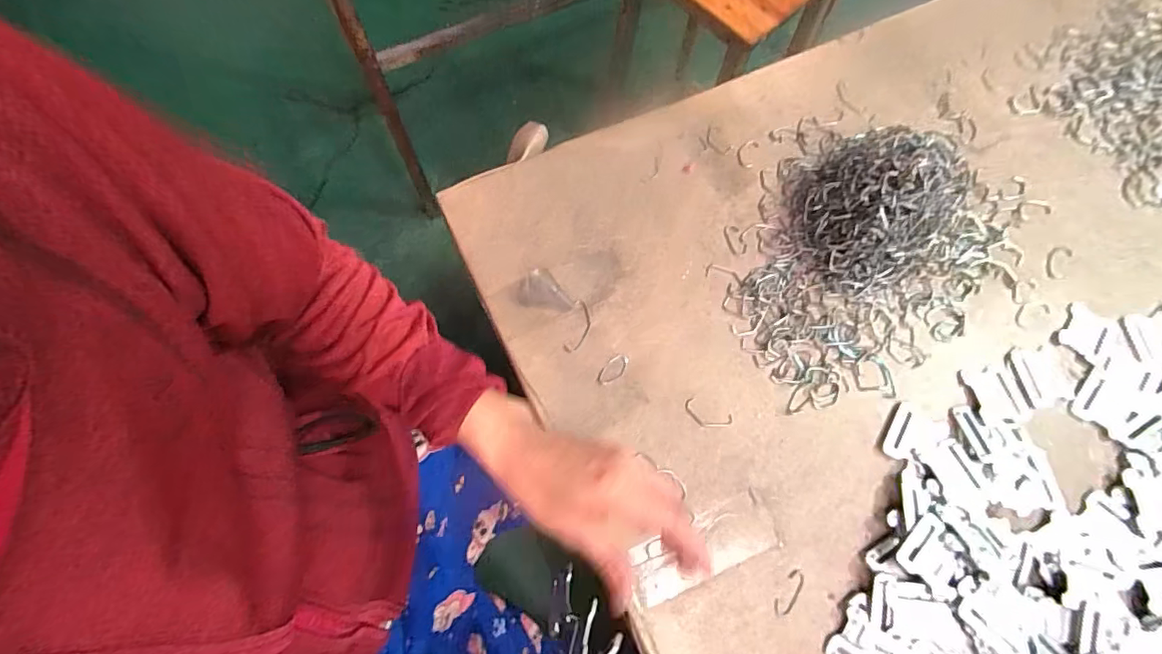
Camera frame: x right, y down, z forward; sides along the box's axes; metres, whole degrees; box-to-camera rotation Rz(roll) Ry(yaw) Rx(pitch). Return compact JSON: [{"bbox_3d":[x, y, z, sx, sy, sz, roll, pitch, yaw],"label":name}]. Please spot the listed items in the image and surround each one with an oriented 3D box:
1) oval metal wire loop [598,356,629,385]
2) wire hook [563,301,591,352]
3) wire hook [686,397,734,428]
[{"bbox_3d":[0.028,0.038,0.465,0.034,0.004,0.016,-41,77,-14],"label":"oval metal wire loop"},{"bbox_3d":[-0.001,0.000,0.477,0.018,0.004,0.050,14,72,3],"label":"wire hook"},{"bbox_3d":[0.109,0.077,0.456,0.042,0.004,0.021,23,72,6],"label":"wire hook"}]

